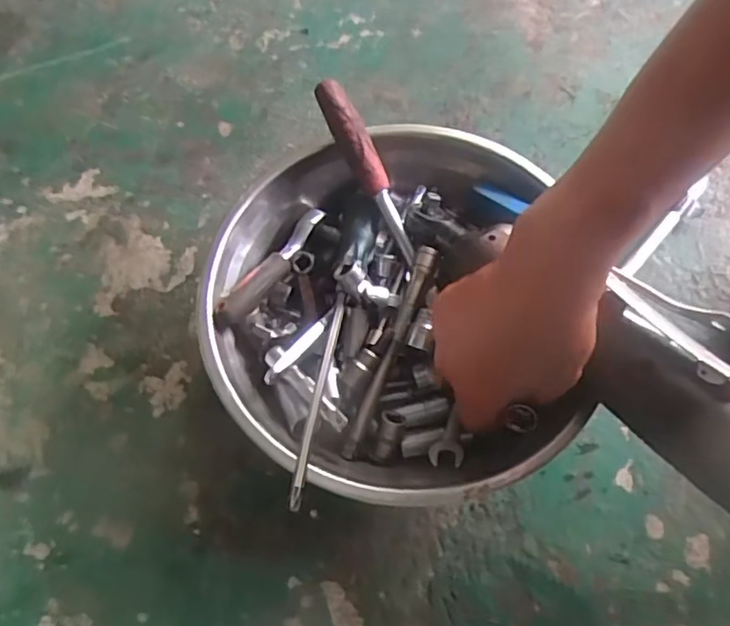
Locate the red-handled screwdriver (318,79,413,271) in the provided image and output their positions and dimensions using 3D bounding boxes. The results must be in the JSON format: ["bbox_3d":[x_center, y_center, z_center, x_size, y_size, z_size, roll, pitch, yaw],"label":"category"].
[{"bbox_3d":[0.003,-0.102,0.445,0.025,0.026,0.137,-31,102,-14],"label":"red-handled screwdriver"}]

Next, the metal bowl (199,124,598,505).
[{"bbox_3d":[0.012,-0.003,0.434,0.230,0.090,0.264,-4,66,-3],"label":"metal bowl"}]

